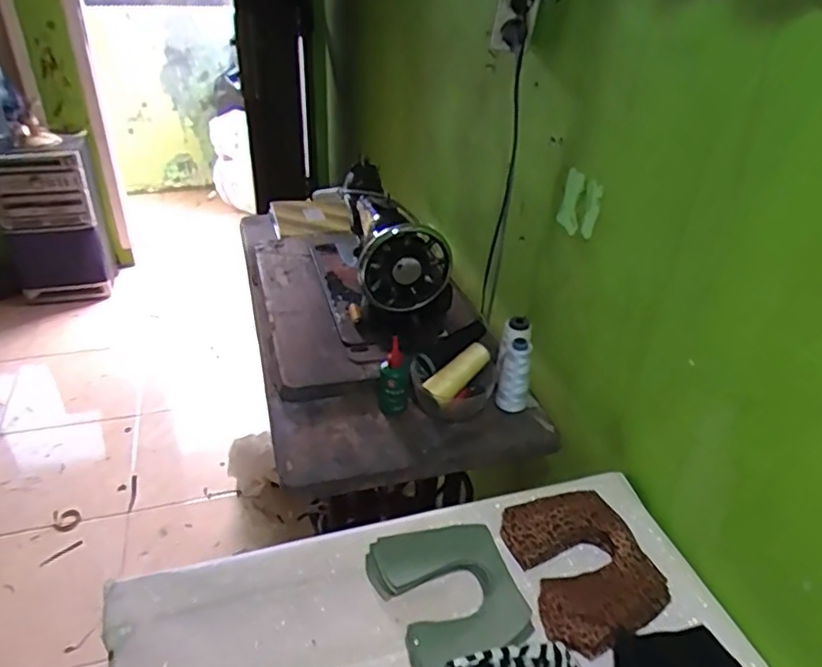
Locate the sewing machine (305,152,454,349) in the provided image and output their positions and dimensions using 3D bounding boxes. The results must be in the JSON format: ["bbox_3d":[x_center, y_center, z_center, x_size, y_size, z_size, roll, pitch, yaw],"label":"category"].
[{"bbox_3d":[-0.071,-0.157,1.056,0.163,0.194,0.376,-8,35,-17],"label":"sewing machine"}]

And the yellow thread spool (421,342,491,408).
[{"bbox_3d":[0.069,0.058,0.878,0.116,0.034,0.039,-39,48,-24],"label":"yellow thread spool"}]

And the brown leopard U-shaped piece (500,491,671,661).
[{"bbox_3d":[0.183,0.252,0.669,0.141,0.016,0.167,-20,46,-18],"label":"brown leopard U-shaped piece"}]

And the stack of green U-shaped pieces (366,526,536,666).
[{"bbox_3d":[0.041,0.267,0.632,0.140,0.020,0.150,-9,36,-18],"label":"stack of green U-shaped pieces"}]

